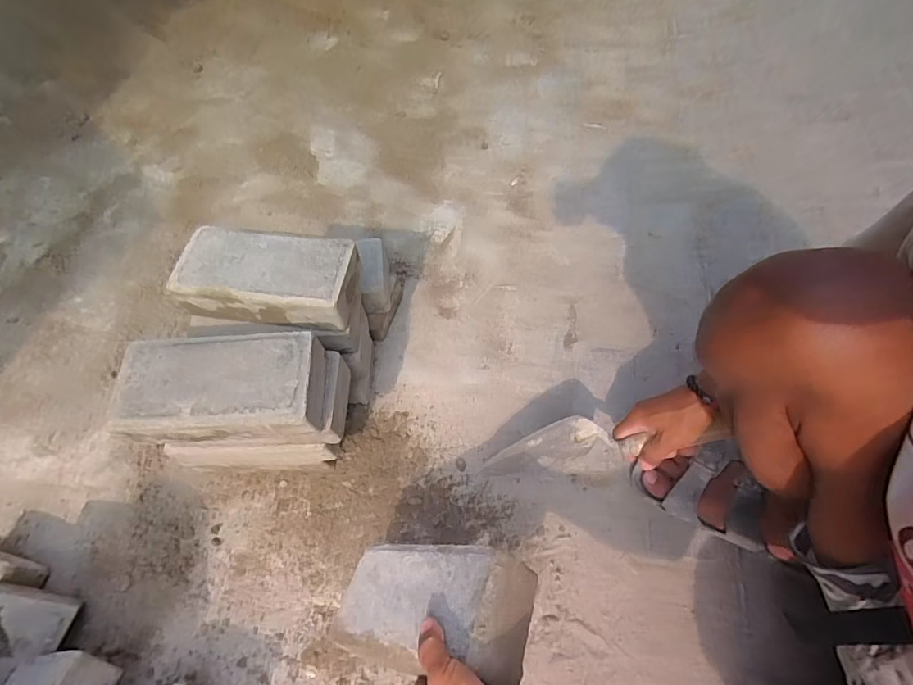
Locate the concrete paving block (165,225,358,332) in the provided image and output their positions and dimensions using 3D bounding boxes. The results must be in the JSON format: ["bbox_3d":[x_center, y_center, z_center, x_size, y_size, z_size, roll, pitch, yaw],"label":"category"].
[{"bbox_3d":[-0.234,-0.083,0.584,0.207,0.072,0.104,1,61,8],"label":"concrete paving block"}]

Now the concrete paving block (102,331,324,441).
[{"bbox_3d":[-0.258,0.049,0.512,0.210,0.057,0.109,-8,60,3],"label":"concrete paving block"}]

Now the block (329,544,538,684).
[{"bbox_3d":[-0.023,0.268,0.461,0.216,0.068,0.109,-20,35,36],"label":"block"}]

